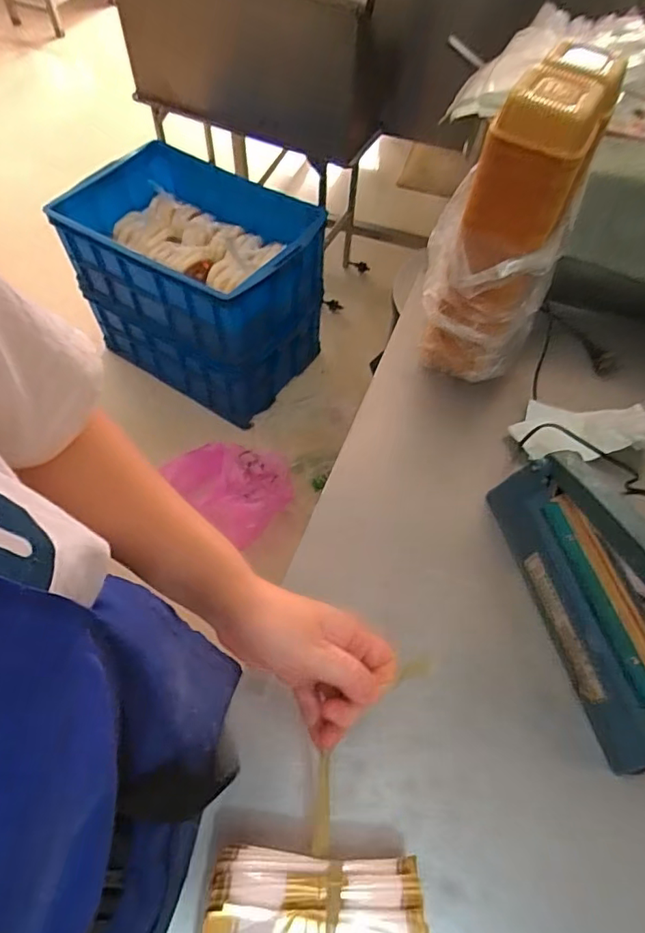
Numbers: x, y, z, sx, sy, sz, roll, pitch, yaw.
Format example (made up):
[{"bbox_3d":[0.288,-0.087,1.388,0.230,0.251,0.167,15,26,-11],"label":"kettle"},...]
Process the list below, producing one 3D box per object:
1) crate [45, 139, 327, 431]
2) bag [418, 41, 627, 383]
[{"bbox_3d":[-0.344,-0.551,1.589,0.648,0.472,0.475,29,62,15],"label":"crate"},{"bbox_3d":[0.211,-0.270,0.628,0.140,0.318,0.187,23,61,12],"label":"bag"}]

